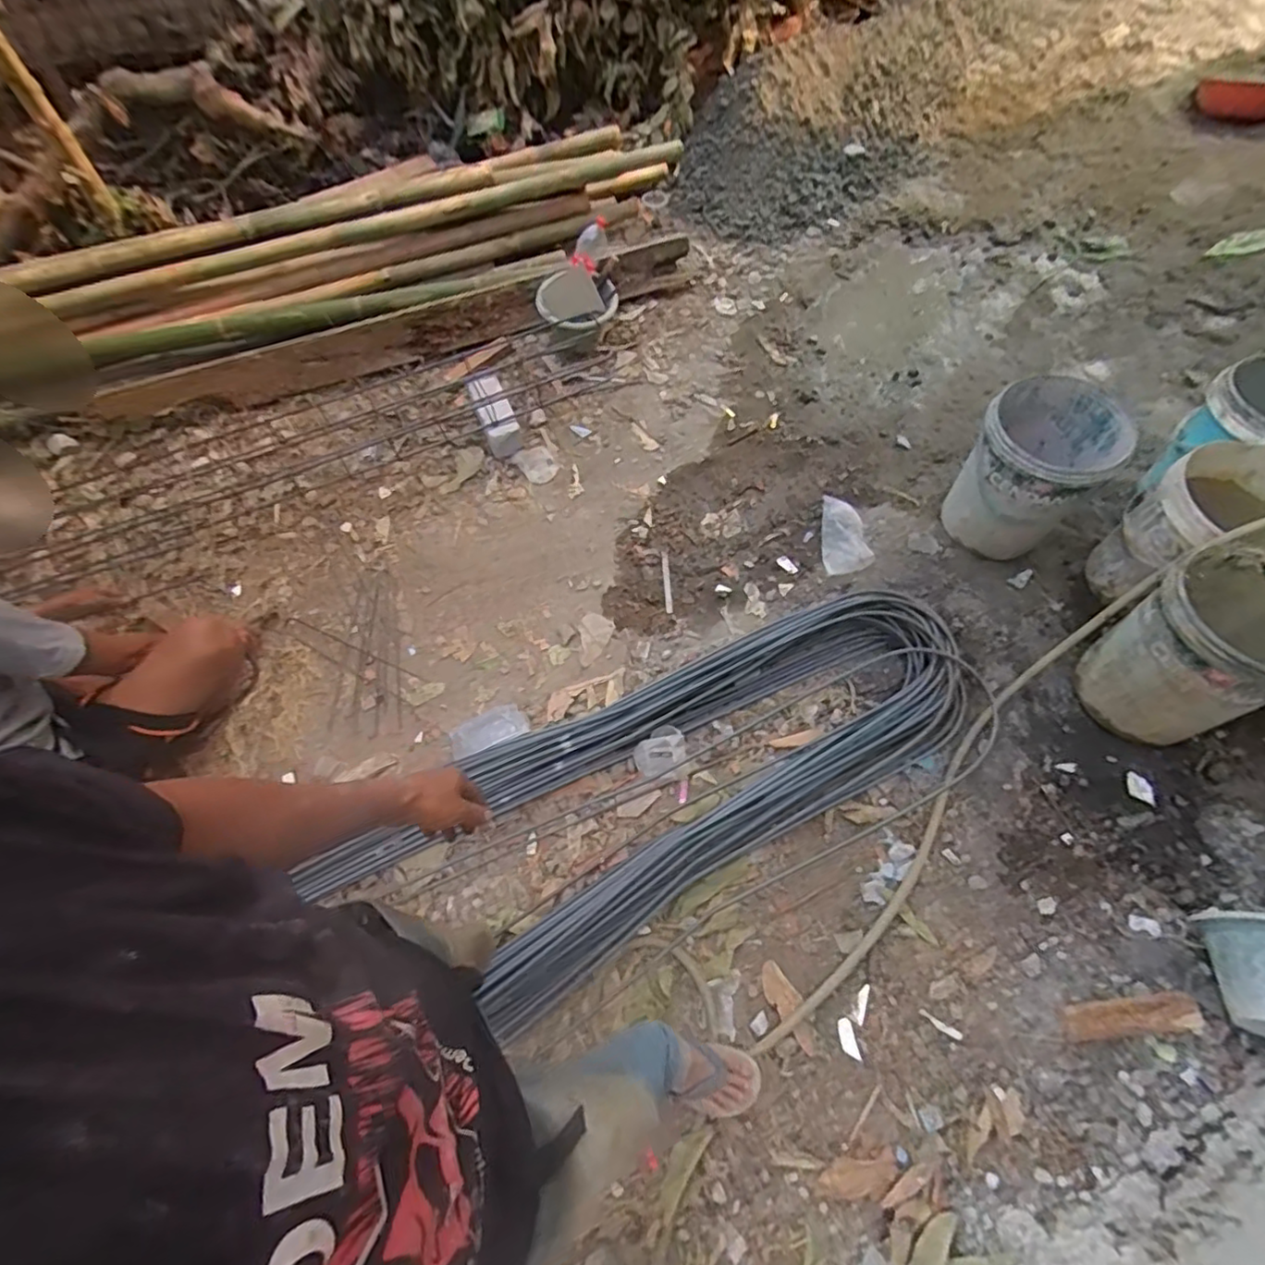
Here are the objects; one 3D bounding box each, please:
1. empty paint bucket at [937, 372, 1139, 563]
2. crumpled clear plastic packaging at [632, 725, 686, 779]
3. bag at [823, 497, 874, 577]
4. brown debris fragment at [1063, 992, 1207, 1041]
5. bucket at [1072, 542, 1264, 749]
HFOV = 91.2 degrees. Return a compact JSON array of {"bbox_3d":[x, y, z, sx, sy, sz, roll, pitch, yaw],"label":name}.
[{"bbox_3d":[0.979,-0.412,1.551,0.309,0.348,0.299,-1,62,2],"label":"empty paint bucket"},{"bbox_3d":[0.065,0.276,1.430,0.123,0.061,0.093,-33,72,-12],"label":"crumpled clear plastic packaging"},{"bbox_3d":[0.591,-0.278,1.746,0.125,0.039,0.253,-4,68,-2],"label":"bag"},{"bbox_3d":[0.908,0.701,1.130,0.220,0.020,0.055,-14,68,10],"label":"brown debris fragment"},{"bbox_3d":[1.166,0.030,1.280,0.299,0.381,0.294,-1,62,2],"label":"bucket"}]

